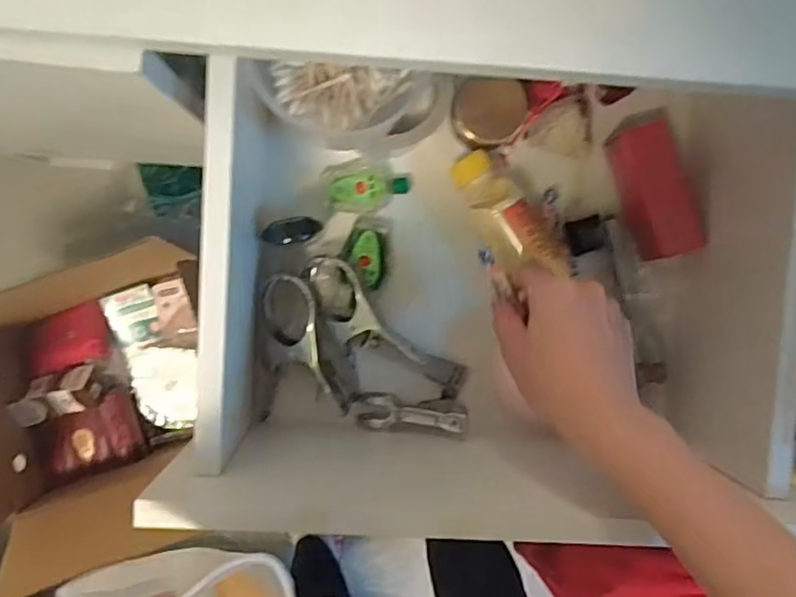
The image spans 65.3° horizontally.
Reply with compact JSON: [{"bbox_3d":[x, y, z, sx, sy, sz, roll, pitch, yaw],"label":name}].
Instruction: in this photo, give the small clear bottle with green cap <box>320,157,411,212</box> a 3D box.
[{"bbox_3d":[-0.021,-0.085,0.461,0.062,0.019,0.038,-11,95,-1],"label":"small clear bottle with green cap"}]

